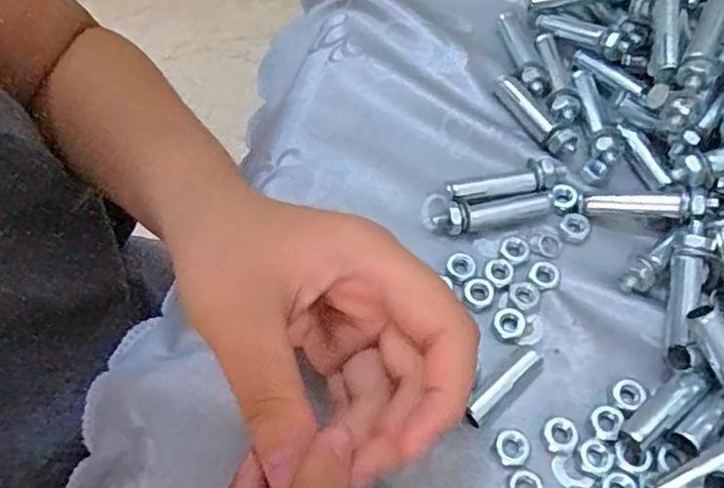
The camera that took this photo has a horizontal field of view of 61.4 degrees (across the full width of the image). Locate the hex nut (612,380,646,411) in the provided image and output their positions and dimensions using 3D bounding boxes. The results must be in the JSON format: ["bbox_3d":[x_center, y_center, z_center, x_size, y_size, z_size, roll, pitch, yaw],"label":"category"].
[{"bbox_3d":[0.106,0.060,0.242,0.013,0.005,0.012,-31,65,-14],"label":"hex nut"}]

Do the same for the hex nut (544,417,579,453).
[{"bbox_3d":[0.076,0.073,0.234,0.012,0.004,0.012,-3,62,0],"label":"hex nut"}]

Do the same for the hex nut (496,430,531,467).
[{"bbox_3d":[0.057,0.077,0.231,0.012,0.004,0.013,-10,62,-4],"label":"hex nut"}]

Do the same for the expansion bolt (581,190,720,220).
[{"bbox_3d":[0.125,-0.016,0.268,0.053,0.011,0.007,1,60,23],"label":"expansion bolt"}]

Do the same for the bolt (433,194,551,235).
[{"bbox_3d":[0.059,-0.016,0.275,0.054,0.011,0.013,-17,63,-7],"label":"bolt"}]

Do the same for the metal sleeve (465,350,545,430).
[{"bbox_3d":[0.056,0.057,0.240,0.039,0.009,0.009,-38,67,-17],"label":"metal sleeve"}]

